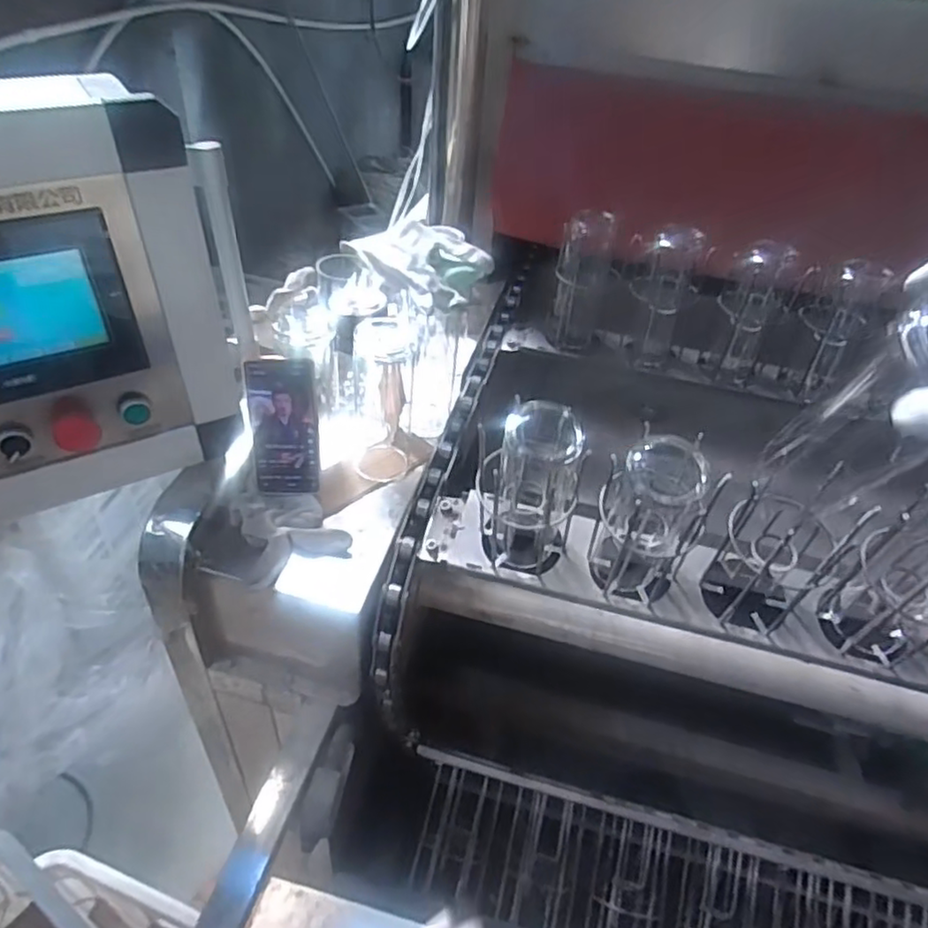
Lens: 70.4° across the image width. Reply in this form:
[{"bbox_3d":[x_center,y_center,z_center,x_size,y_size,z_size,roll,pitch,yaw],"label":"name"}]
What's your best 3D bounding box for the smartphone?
[{"bbox_3d":[-0.204,-0.039,0.748,0.077,0.161,0.009,3,24,3],"label":"smartphone"}]

